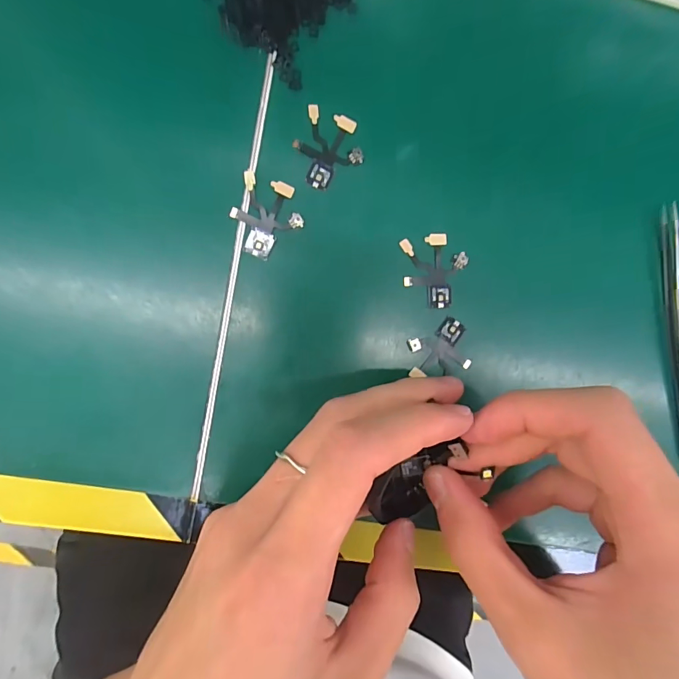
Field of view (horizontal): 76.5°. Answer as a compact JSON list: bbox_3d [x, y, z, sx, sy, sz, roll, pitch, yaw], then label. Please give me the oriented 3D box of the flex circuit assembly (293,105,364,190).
[{"bbox_3d":[-0.005,-0.087,0.199,0.030,0.004,0.035,23,87,-6],"label":"flex circuit assembly"}]

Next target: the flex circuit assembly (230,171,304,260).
[{"bbox_3d":[-0.033,-0.055,0.195,0.031,0.004,0.035,25,87,-6],"label":"flex circuit assembly"}]

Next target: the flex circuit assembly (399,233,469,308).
[{"bbox_3d":[0.046,-0.033,0.206,0.031,0.004,0.035,-3,90,-7],"label":"flex circuit assembly"}]

